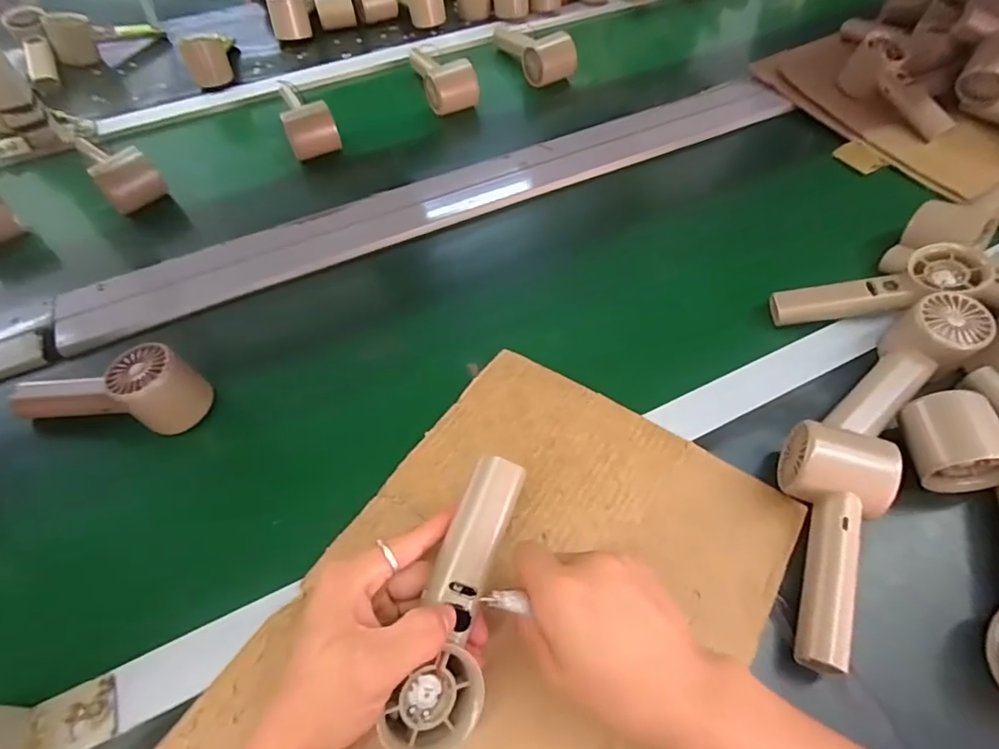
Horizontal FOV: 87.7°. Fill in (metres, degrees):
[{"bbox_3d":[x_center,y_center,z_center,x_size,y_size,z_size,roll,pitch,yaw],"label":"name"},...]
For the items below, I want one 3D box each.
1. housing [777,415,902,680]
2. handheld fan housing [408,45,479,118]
[{"bbox_3d":[0.221,0.109,0.341,0.058,0.055,0.154,13,57,10],"label":"housing"},{"bbox_3d":[-0.082,-0.424,0.716,0.075,0.061,0.132,-15,56,-9],"label":"handheld fan housing"}]

